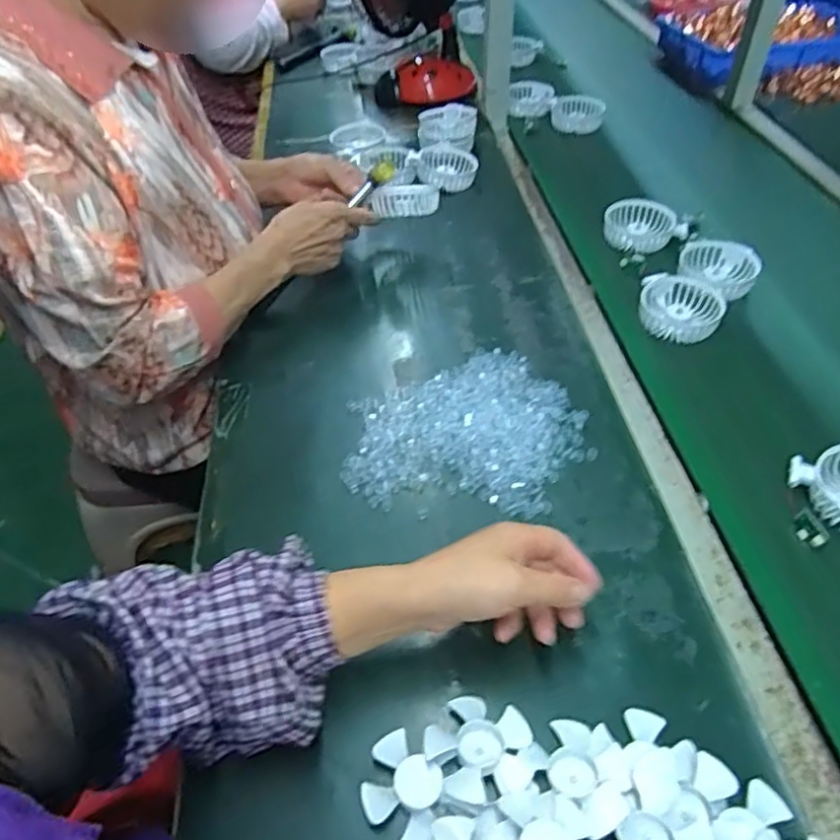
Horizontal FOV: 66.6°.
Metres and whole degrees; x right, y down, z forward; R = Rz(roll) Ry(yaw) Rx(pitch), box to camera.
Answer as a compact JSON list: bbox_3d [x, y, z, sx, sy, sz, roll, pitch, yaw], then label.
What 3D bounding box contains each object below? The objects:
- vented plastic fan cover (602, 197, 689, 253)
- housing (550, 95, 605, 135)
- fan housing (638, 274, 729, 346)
[{"bbox_3d":[0.296,-0.260,0.859,0.094,0.034,0.086,-8,46,-7],"label":"vented plastic fan cover"},{"bbox_3d":[0.274,-0.530,1.115,0.091,0.037,0.068,10,48,11],"label":"housing"},{"bbox_3d":[0.296,-0.128,0.734,0.092,0.029,0.082,23,50,21],"label":"fan housing"}]

